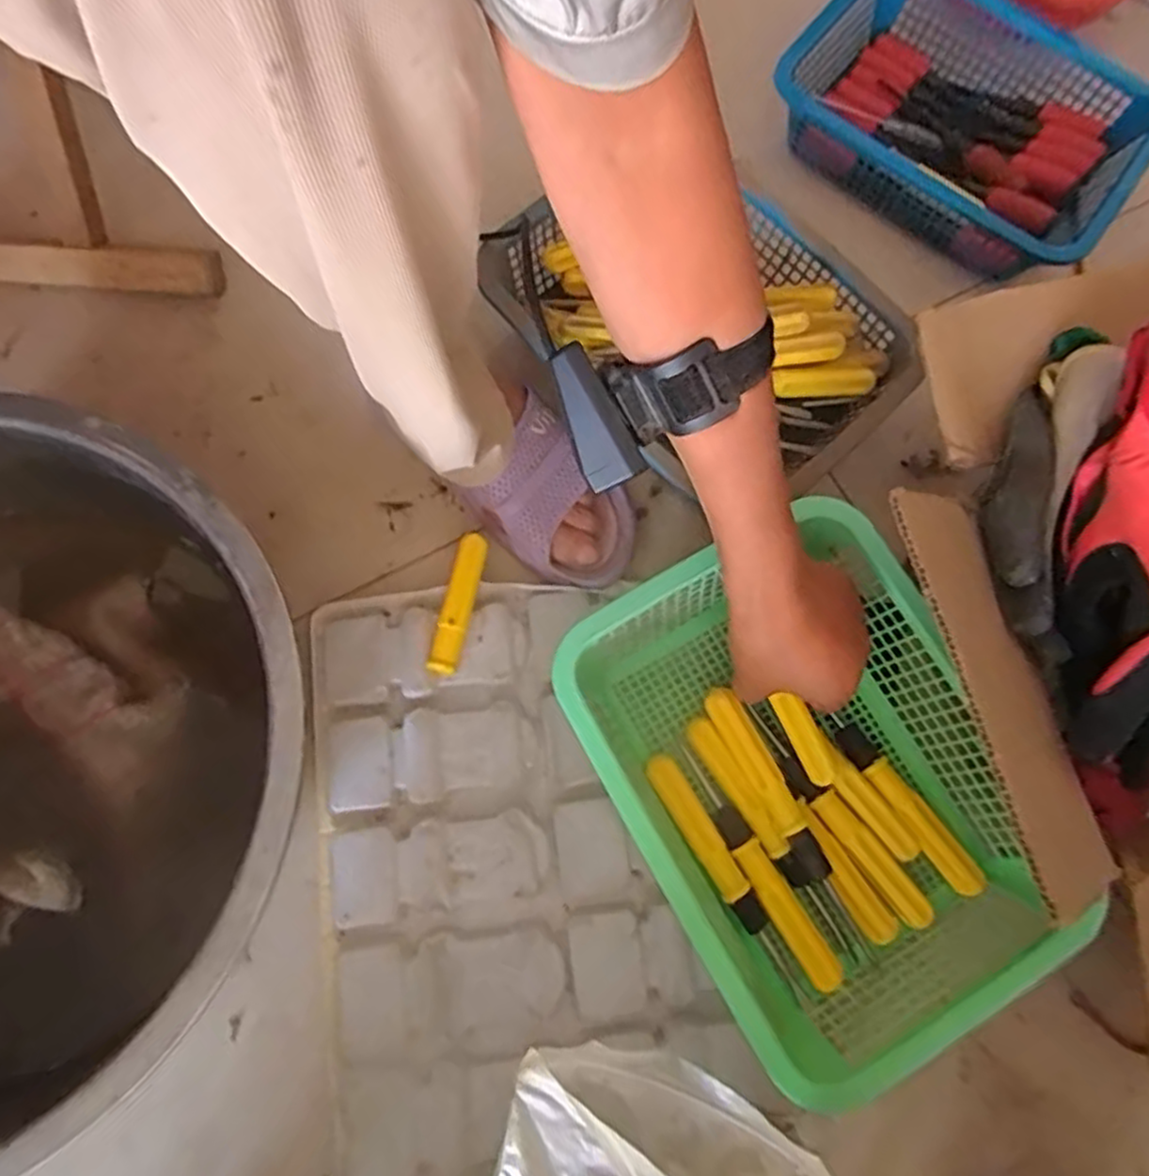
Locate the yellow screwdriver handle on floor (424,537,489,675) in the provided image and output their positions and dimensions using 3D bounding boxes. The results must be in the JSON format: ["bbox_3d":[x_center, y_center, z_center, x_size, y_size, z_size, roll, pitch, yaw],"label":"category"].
[{"bbox_3d":[-0.077,0.012,0.492,0.019,0.022,0.094,12,74,4],"label":"yellow screwdriver handle on floor"}]

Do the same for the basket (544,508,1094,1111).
[{"bbox_3d":[0.137,0.119,0.430,0.209,0.077,0.274,-26,75,-6],"label":"basket"}]

